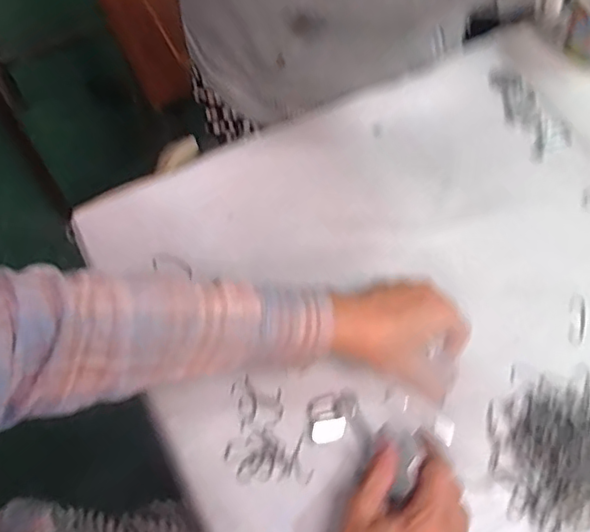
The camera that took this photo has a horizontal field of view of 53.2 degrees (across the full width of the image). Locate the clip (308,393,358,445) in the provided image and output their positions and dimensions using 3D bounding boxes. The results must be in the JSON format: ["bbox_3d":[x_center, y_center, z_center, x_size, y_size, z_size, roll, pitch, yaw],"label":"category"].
[{"bbox_3d":[0.032,0.119,0.463,0.040,0.006,0.032,-13,65,-7],"label":"clip"}]

